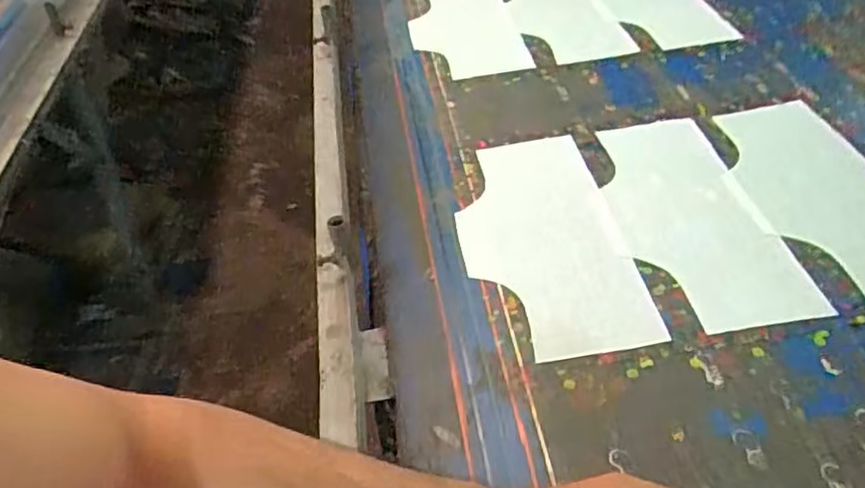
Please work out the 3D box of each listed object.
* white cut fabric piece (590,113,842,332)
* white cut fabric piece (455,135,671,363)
[{"bbox_3d":[0.270,-0.040,0.714,0.150,0.009,0.327,-7,43,0],"label":"white cut fabric piece"},{"bbox_3d":[0.112,-0.016,0.701,0.162,0.008,0.321,-8,43,-1],"label":"white cut fabric piece"}]

